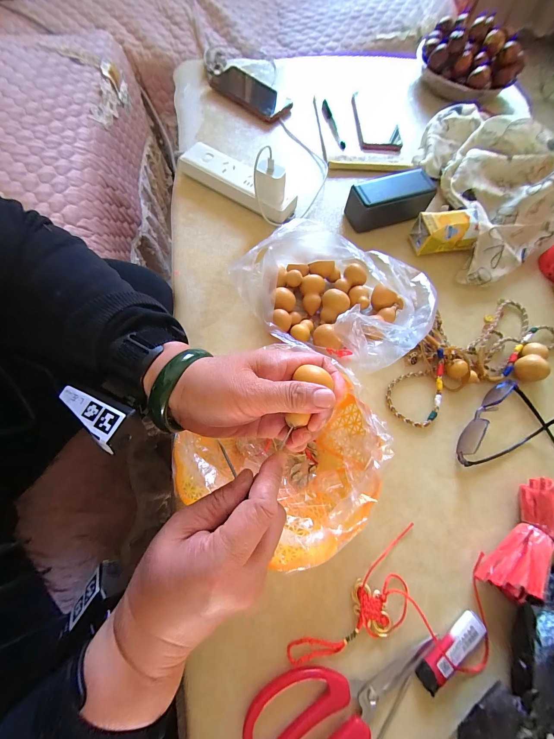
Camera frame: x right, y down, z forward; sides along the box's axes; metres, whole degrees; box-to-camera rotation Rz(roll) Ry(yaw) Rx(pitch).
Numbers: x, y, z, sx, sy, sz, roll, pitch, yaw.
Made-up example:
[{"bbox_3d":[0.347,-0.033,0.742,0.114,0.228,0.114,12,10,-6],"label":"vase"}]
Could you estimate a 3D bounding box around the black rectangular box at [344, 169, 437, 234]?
[{"bbox_3d":[0.178,-0.266,0.464,0.132,0.056,0.062,-15,71,-8],"label":"black rectangular box"}]

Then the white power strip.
[{"bbox_3d":[-0.059,-0.295,0.463,0.209,0.033,0.052,32,71,9],"label":"white power strip"}]

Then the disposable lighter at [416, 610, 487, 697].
[{"bbox_3d":[0.168,0.269,0.275,0.079,0.012,0.024,-34,75,-14],"label":"disposable lighter"}]

